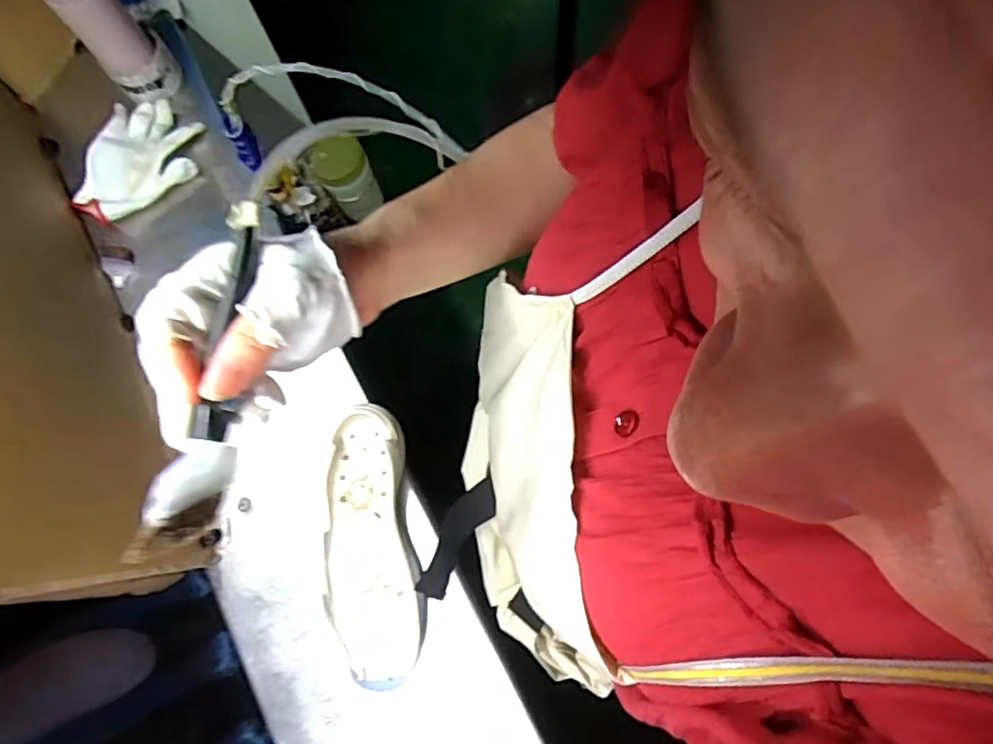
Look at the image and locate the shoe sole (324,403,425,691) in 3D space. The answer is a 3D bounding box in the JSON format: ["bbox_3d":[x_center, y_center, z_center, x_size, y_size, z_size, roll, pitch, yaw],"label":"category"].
[{"bbox_3d":[-0.132,0.175,0.630,0.091,0.029,0.269,-9,72,-1],"label":"shoe sole"}]

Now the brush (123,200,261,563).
[{"bbox_3d":[-0.126,0.002,0.280,0.009,0.034,0.160,3,77,39],"label":"brush"}]

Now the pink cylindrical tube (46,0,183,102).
[{"bbox_3d":[-0.458,-0.414,0.705,0.076,0.226,0.058,-38,75,-9],"label":"pink cylindrical tube"}]

